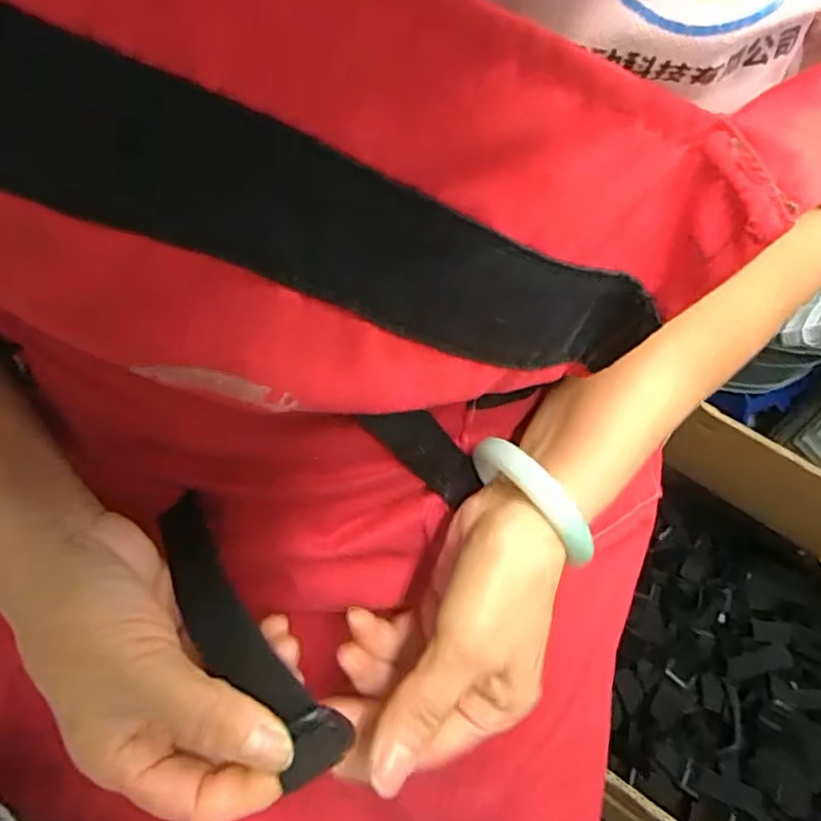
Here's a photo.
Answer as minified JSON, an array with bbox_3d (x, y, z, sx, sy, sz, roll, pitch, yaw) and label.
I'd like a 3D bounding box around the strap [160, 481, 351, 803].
[{"bbox_3d":[-0.074,0.087,0.259,0.029,0.017,0.132,-16,54,-41],"label":"strap"}]

